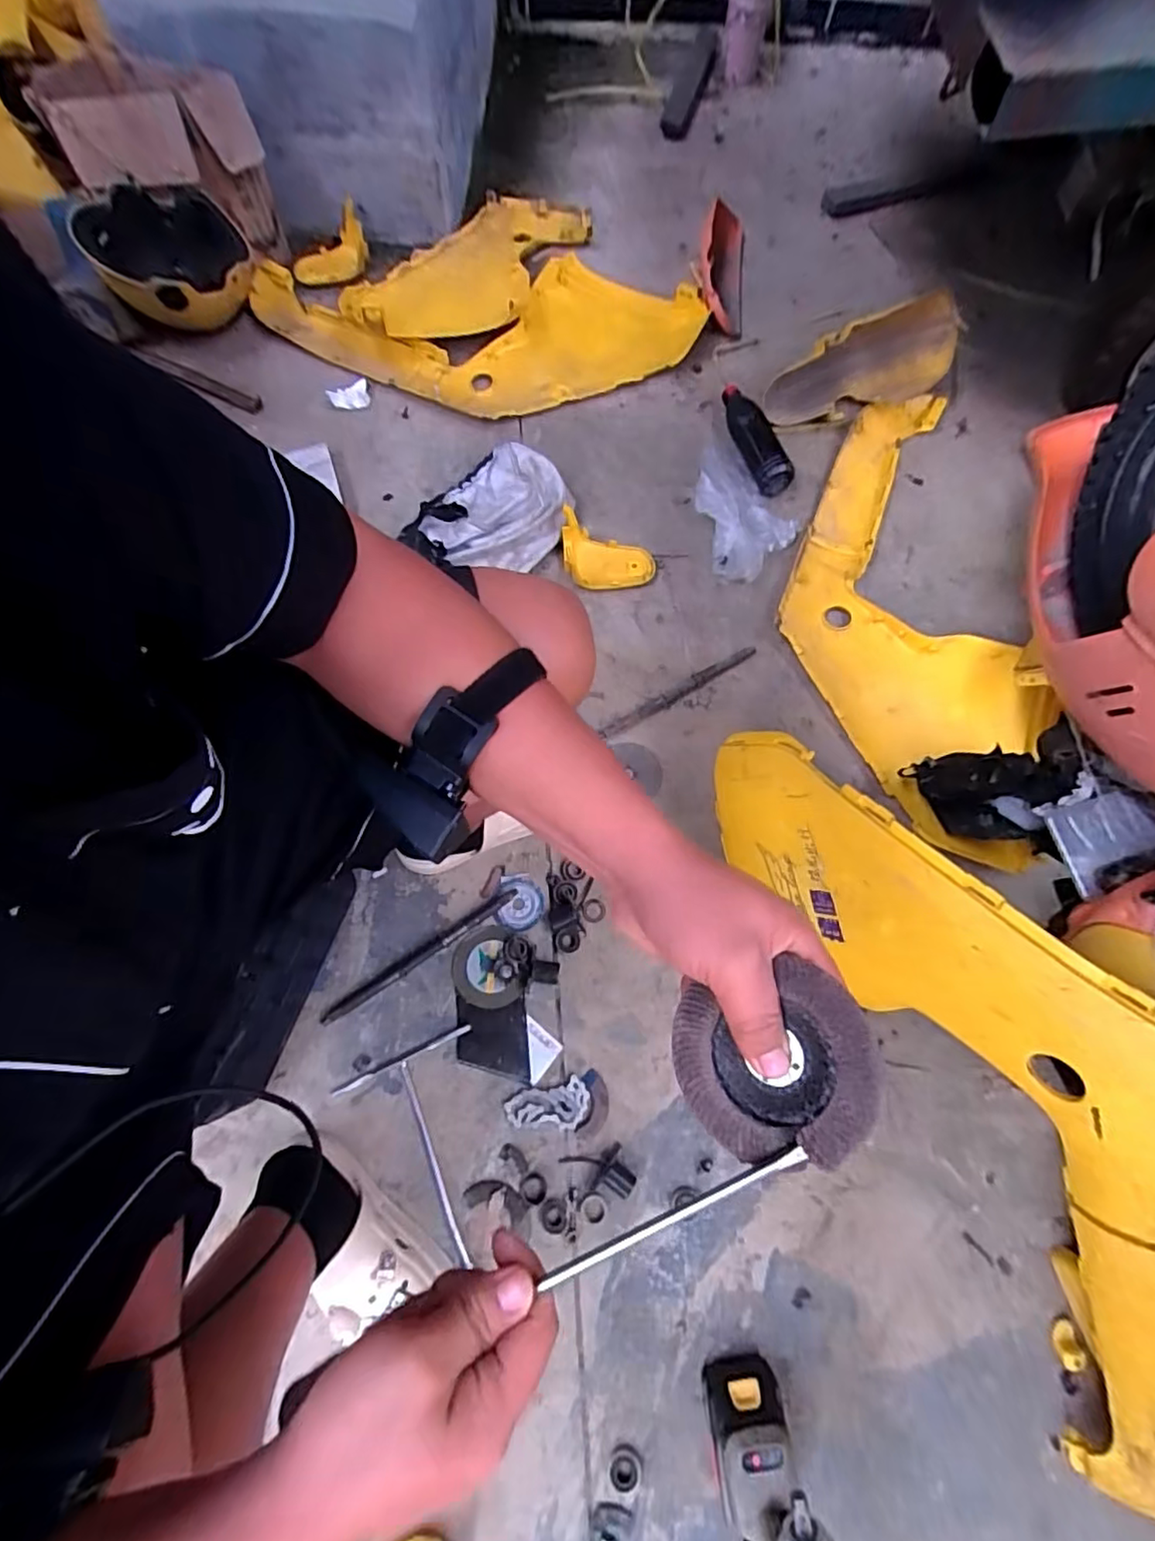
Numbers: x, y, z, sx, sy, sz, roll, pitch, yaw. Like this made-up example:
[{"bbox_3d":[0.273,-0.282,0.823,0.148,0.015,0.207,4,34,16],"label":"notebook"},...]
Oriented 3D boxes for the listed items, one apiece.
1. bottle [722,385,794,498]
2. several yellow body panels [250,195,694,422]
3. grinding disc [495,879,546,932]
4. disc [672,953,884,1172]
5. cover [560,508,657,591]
[{"bbox_3d":[0.306,-0.580,1.065,0.056,0.055,0.219,-18,75,-8],"label":"bottle"},{"bbox_3d":[-0.159,-0.801,1.066,0.658,0.135,0.450,-32,75,-11],"label":"several yellow body panels"},{"bbox_3d":[-0.077,0.184,0.836,0.064,0.013,0.069,0,71,-1],"label":"grinding disc"},{"bbox_3d":[0.092,0.138,0.287,0.091,0.014,0.080,-24,67,22],"label":"disc"},{"bbox_3d":[0.050,-0.338,0.978,0.154,0.083,0.093,8,74,2],"label":"cover"}]

